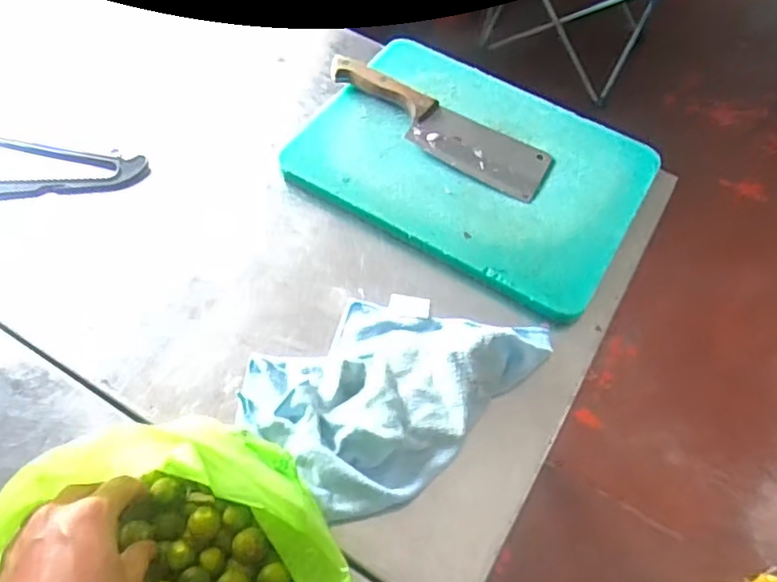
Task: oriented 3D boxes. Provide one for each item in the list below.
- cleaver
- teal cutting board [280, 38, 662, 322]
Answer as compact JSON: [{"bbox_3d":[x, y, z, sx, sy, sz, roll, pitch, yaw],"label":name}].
[{"bbox_3d":[0.057,-0.206,0.767,0.294,0.032,0.085,27,58,12],"label":"cleaver"},{"bbox_3d":[0.105,-0.158,0.758,0.387,0.024,0.297,29,59,14],"label":"teal cutting board"}]

